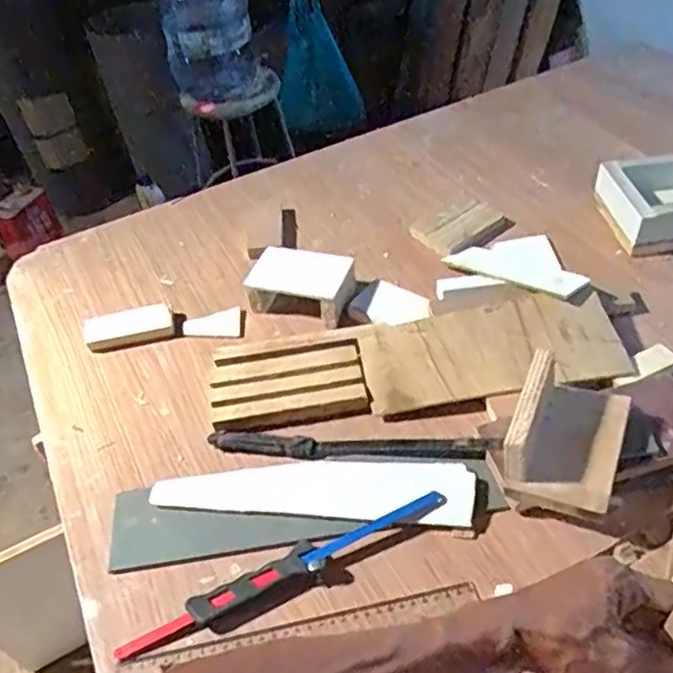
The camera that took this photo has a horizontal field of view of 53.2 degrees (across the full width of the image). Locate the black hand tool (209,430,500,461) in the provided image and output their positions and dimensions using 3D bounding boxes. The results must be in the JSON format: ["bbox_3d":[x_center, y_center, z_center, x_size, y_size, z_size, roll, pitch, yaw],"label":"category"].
[{"bbox_3d":[0.013,0.109,0.675,0.285,0.017,0.027,1,45,7],"label":"black hand tool"}]

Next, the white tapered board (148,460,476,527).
[{"bbox_3d":[-0.024,0.144,0.644,0.301,0.018,0.062,2,45,8],"label":"white tapered board"}]

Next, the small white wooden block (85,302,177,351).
[{"bbox_3d":[-0.258,-0.011,0.835,0.104,0.017,0.055,-14,45,-8],"label":"small white wooden block"}]

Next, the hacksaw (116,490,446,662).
[{"bbox_3d":[-0.044,0.203,0.594,0.304,0.017,0.028,-20,46,-14],"label":"hacksaw"}]

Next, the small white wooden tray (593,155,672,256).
[{"bbox_3d":[0.438,-0.175,0.883,0.161,0.063,0.143,-5,45,1],"label":"small white wooden tray"}]

